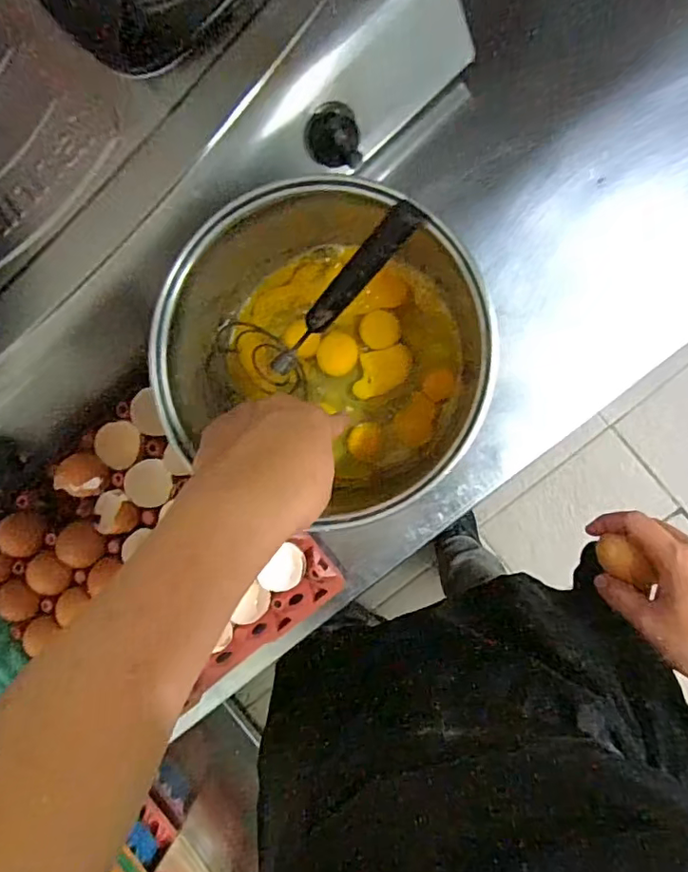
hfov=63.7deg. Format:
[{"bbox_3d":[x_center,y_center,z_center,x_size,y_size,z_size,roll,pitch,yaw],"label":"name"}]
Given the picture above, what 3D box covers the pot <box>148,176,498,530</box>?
[{"bbox_3d":[-0.008,-0.062,0.452,0.237,0.137,0.228,0,93,8],"label":"pot"}]

